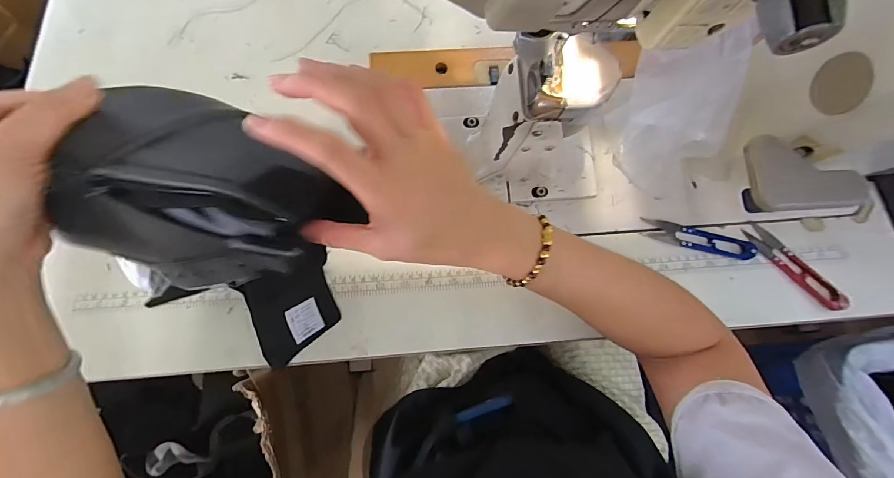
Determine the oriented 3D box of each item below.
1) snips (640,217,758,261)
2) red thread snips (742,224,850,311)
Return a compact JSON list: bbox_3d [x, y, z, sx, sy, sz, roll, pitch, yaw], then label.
[{"bbox_3d":[0.276,-0.001,0.426,0.117,0.016,0.024,14,73,3],"label":"snips"},{"bbox_3d":[0.372,0.029,0.417,0.027,0.016,0.113,-37,77,-12],"label":"red thread snips"}]

